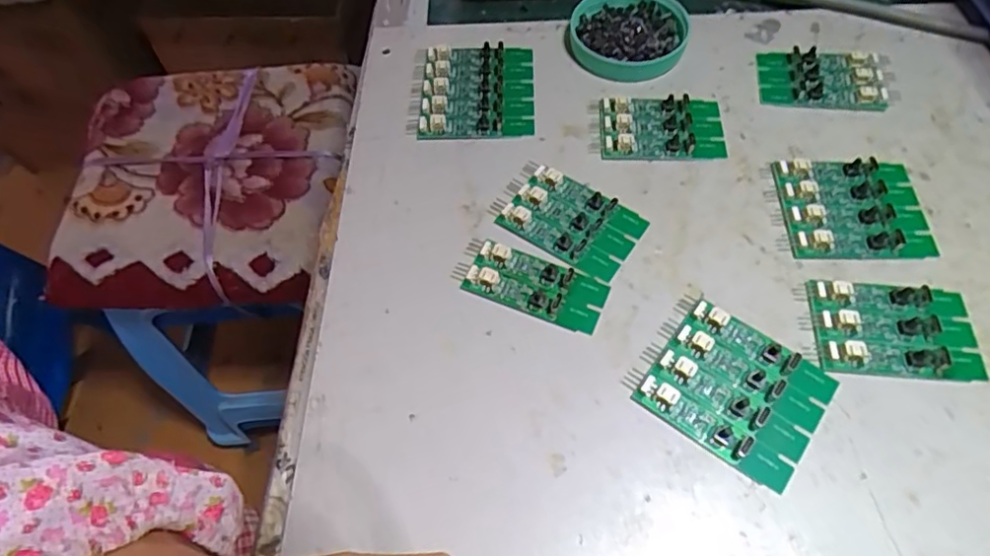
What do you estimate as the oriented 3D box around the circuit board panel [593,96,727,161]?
[{"bbox_3d":[0.085,-0.079,0.304,0.068,0.005,0.040,2,61,5],"label":"circuit board panel"}]

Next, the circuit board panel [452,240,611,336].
[{"bbox_3d":[0.015,0.002,0.261,0.067,0.008,0.027,20,64,15],"label":"circuit board panel"}]

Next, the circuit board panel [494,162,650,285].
[{"bbox_3d":[0.035,-0.029,0.277,0.064,0.008,0.041,32,68,20],"label":"circuit board panel"}]

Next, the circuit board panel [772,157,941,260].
[{"bbox_3d":[0.168,-0.033,0.272,0.064,0.006,0.054,0,61,4],"label":"circuit board panel"}]

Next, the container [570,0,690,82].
[{"bbox_3d":[0.077,-0.144,0.337,0.064,0.011,0.069,-2,61,3],"label":"container"}]

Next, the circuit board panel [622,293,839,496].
[{"bbox_3d":[0.094,0.042,0.232,0.067,0.007,0.055,32,68,20],"label":"circuit board panel"}]

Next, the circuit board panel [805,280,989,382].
[{"bbox_3d":[0.166,0.020,0.240,0.063,0.008,0.040,2,61,5],"label":"circuit board panel"}]

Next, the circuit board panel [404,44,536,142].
[{"bbox_3d":[-0.012,-0.106,0.323,0.067,0.008,0.065,0,61,4],"label":"circuit board panel"}]

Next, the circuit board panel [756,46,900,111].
[{"bbox_3d":[0.178,-0.108,0.315,0.066,0.006,0.038,6,61,8],"label":"circuit board panel"}]

